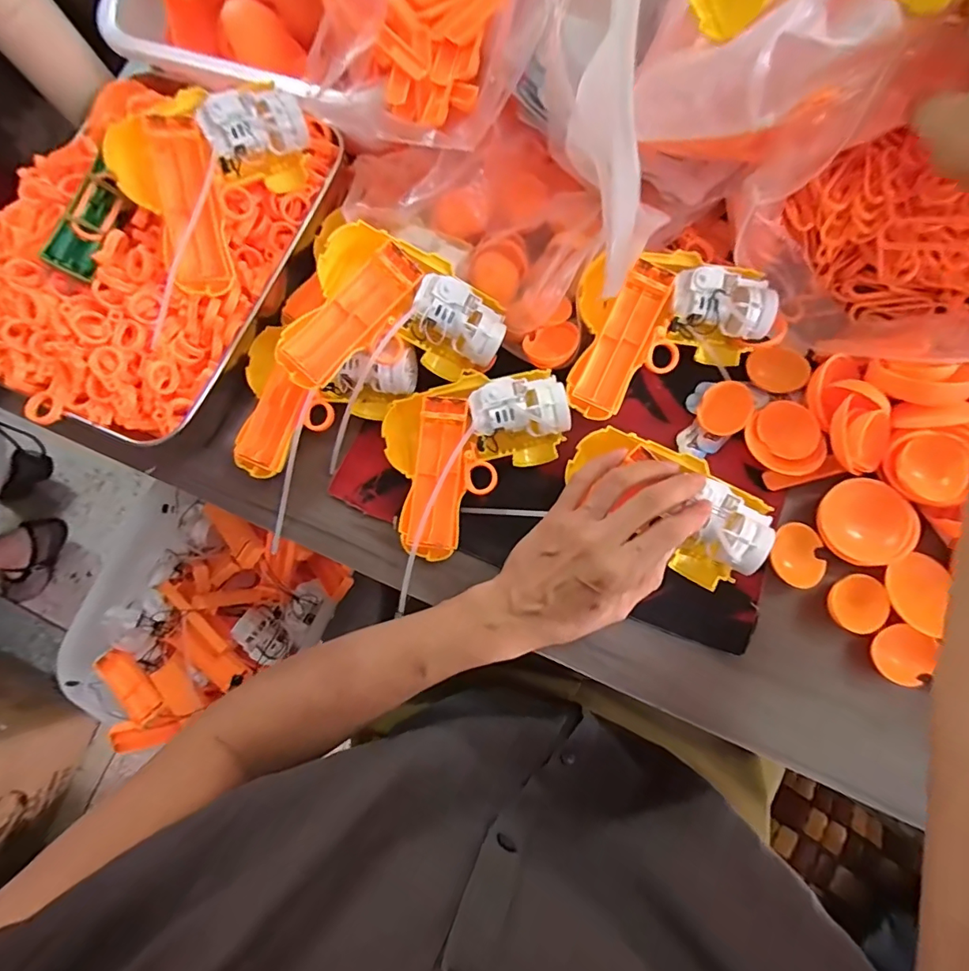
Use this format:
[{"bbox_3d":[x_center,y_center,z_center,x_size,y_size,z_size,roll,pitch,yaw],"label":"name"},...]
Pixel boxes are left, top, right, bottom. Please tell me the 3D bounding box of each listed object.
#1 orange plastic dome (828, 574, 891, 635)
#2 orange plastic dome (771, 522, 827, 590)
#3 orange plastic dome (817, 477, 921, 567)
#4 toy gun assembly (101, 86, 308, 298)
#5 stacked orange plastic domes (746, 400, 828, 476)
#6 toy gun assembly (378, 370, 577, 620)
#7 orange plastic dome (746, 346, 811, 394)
[{"bbox_3d":[0.252,0.080,0.332,0.041,0.019,0.036,-7,75,0],"label":"orange plastic dome"},{"bbox_3d":[0.216,0.049,0.342,0.033,0.015,0.043,-3,75,1],"label":"orange plastic dome"},{"bbox_3d":[0.258,0.025,0.332,0.051,0.012,0.058,-32,77,19],"label":"orange plastic dome"},{"bbox_3d":[-0.206,-0.227,0.364,0.093,0.064,0.149,28,78,8],"label":"toy gun assembly"},{"bbox_3d":[0.217,-0.033,0.353,0.045,0.014,0.054,-37,76,15],"label":"stacked orange plastic domes"},{"bbox_3d":[-0.015,-0.018,0.356,0.168,0.039,0.127,-27,76,-5],"label":"toy gun assembly"},{"bbox_3d":[0.218,-0.086,0.363,0.042,0.009,0.033,23,77,7],"label":"orange plastic dome"}]

